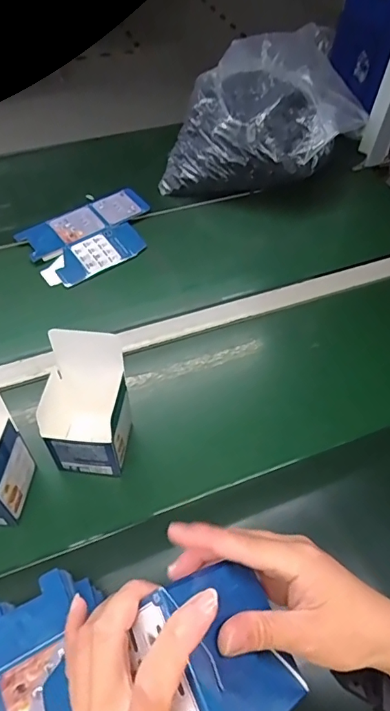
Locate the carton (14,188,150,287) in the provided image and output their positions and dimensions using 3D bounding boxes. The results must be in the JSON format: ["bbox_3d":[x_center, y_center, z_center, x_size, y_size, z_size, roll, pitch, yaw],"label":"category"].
[{"bbox_3d":[-0.178,-0.214,0.839,0.228,0.010,0.151,-31,69,-19],"label":"carton"}]

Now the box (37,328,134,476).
[{"bbox_3d":[-0.132,0.061,0.560,0.097,0.170,0.100,3,55,5],"label":"box"}]

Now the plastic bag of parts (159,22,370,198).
[{"bbox_3d":[0.136,-0.480,0.929,0.384,0.155,0.302,1,55,4],"label":"plastic bag of parts"}]

